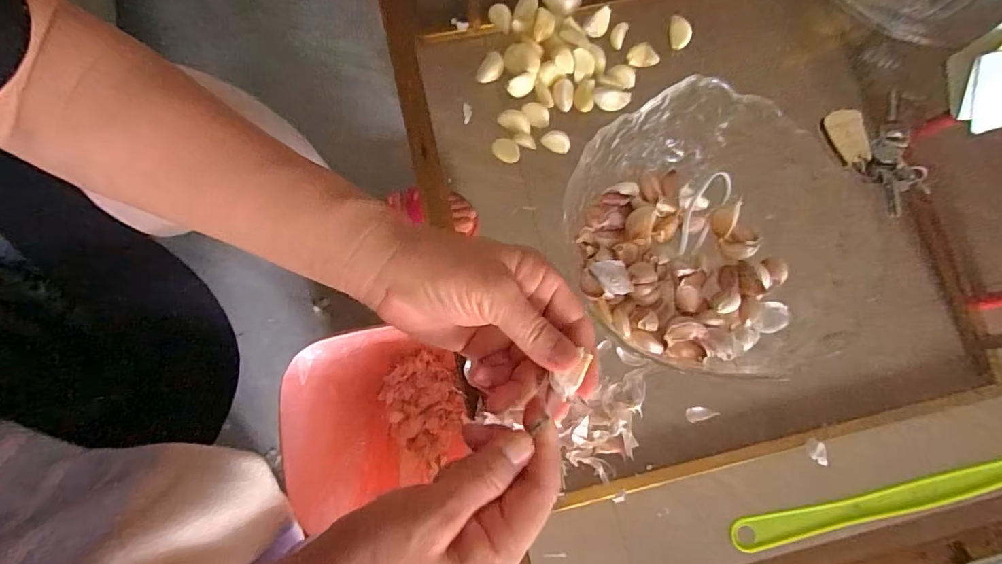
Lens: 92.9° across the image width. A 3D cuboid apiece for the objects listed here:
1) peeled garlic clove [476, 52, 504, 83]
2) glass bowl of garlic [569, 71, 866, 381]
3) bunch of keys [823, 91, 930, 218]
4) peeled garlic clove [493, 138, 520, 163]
[{"bbox_3d":[-0.009,-0.178,0.399,0.015,0.011,0.026,36,81,7],"label":"peeled garlic clove"},{"bbox_3d":[0.144,-0.024,0.332,0.172,0.067,0.199,-34,81,-7],"label":"glass bowl of garlic"},{"bbox_3d":[0.308,-0.102,0.386,0.067,0.012,0.091,-18,79,-4],"label":"bunch of keys"},{"bbox_3d":[0.005,-0.107,0.387,0.024,0.007,0.017,42,81,8],"label":"peeled garlic clove"}]

